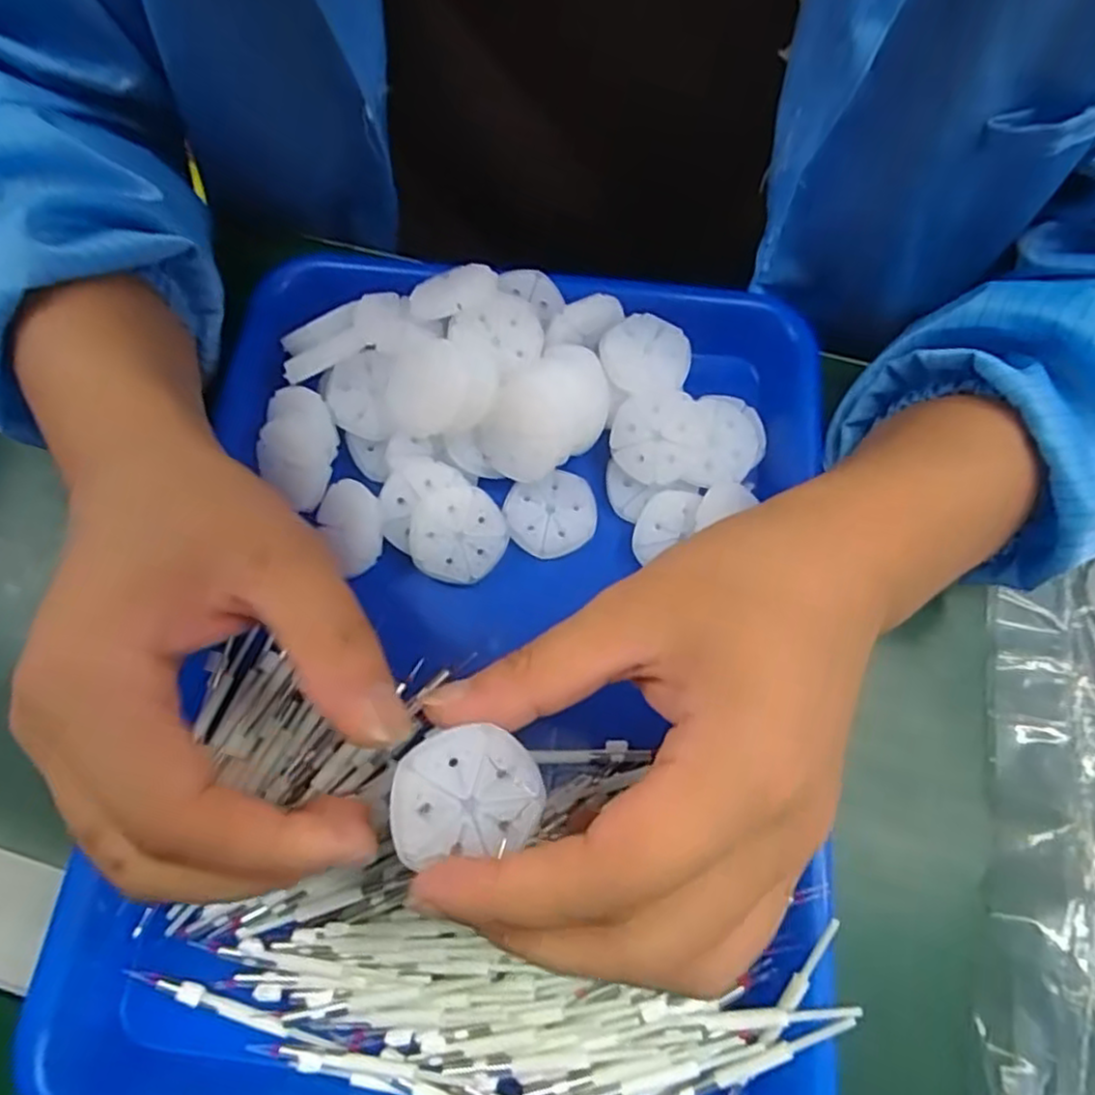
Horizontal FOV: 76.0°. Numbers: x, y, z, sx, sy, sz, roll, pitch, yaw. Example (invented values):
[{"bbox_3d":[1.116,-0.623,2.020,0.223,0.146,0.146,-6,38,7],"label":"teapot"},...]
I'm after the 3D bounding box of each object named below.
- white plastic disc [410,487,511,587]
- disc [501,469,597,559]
[{"bbox_3d":[-0.036,-0.005,0.282,0.037,0.004,0.038,-1,94,-11],"label":"white plastic disc"},{"bbox_3d":[0.001,-0.014,0.293,0.038,0.004,0.034,-19,71,-6],"label":"disc"}]

